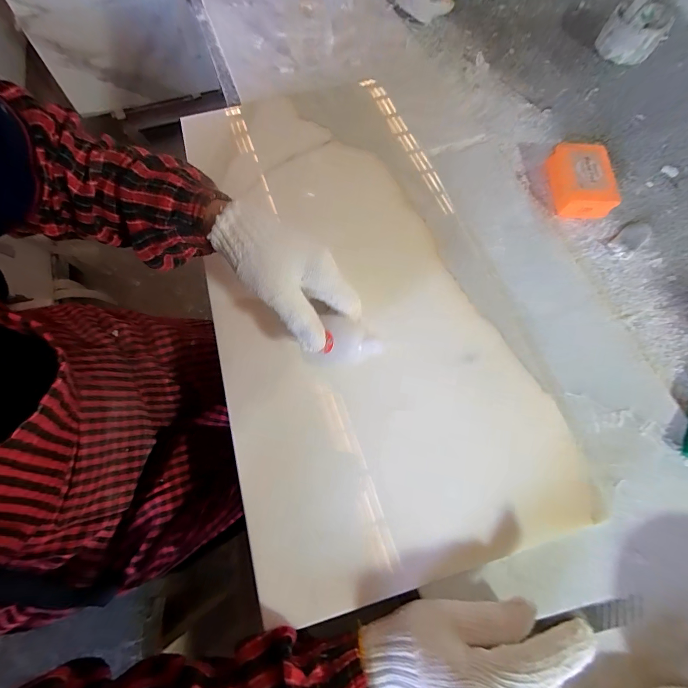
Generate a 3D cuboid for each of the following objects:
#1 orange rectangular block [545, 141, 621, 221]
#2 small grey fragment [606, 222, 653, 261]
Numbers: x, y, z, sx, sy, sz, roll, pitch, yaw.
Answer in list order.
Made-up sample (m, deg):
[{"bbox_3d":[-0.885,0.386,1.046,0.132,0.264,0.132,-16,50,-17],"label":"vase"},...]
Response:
[{"bbox_3d":[0.297,-0.209,0.406,0.058,0.034,0.099,2,68,1],"label":"orange rectangular block"},{"bbox_3d":[0.350,-0.128,0.393,0.065,0.005,0.028,-39,73,-14],"label":"small grey fragment"}]

